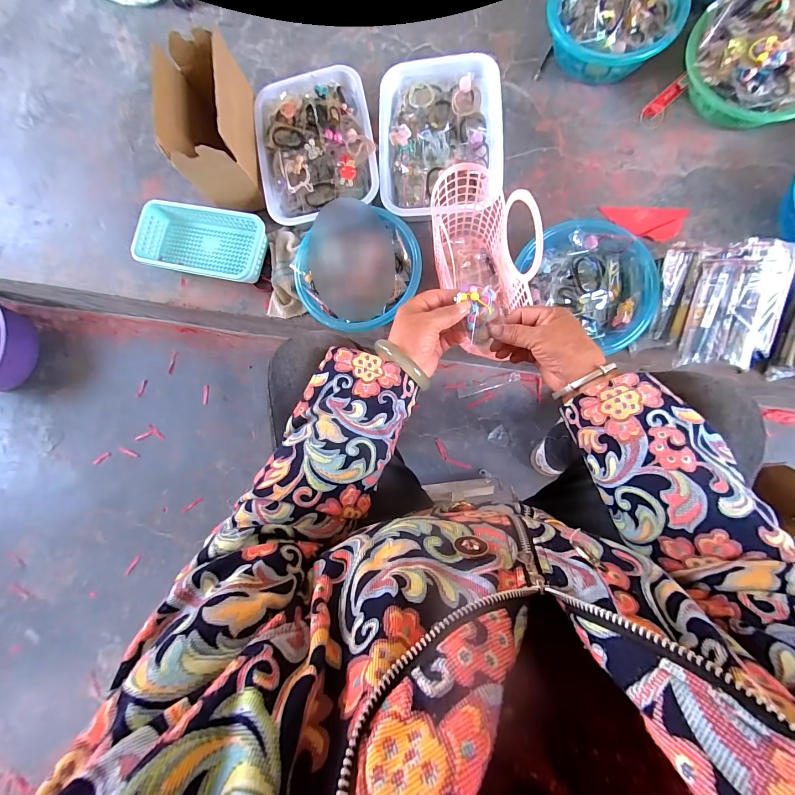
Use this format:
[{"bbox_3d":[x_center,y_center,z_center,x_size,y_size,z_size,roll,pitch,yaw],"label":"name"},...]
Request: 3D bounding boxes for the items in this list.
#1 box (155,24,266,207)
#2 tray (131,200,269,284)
[{"bbox_3d":[-0.320,-0.475,0.623,0.115,0.141,0.216,-8,84,6],"label":"box"},{"bbox_3d":[-0.384,-0.314,0.703,0.253,0.050,0.139,12,87,7],"label":"tray"}]

